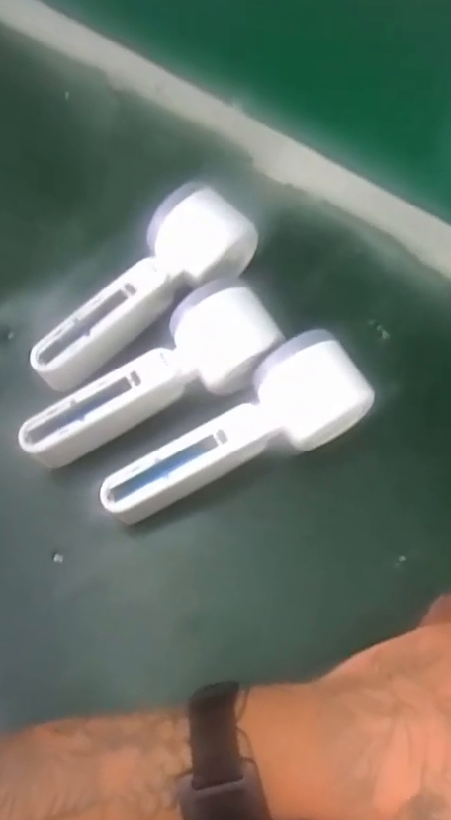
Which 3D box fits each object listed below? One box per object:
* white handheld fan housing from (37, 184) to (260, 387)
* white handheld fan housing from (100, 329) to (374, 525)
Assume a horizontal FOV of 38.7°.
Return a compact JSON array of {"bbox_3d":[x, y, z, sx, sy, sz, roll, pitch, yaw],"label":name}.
[{"bbox_3d":[-0.050,-0.074,0.412,0.058,0.043,0.167,39,74,15],"label":"white handheld fan housing"},{"bbox_3d":[0.007,0.019,0.384,0.162,0.045,0.058,-32,71,-11],"label":"white handheld fan housing"}]

